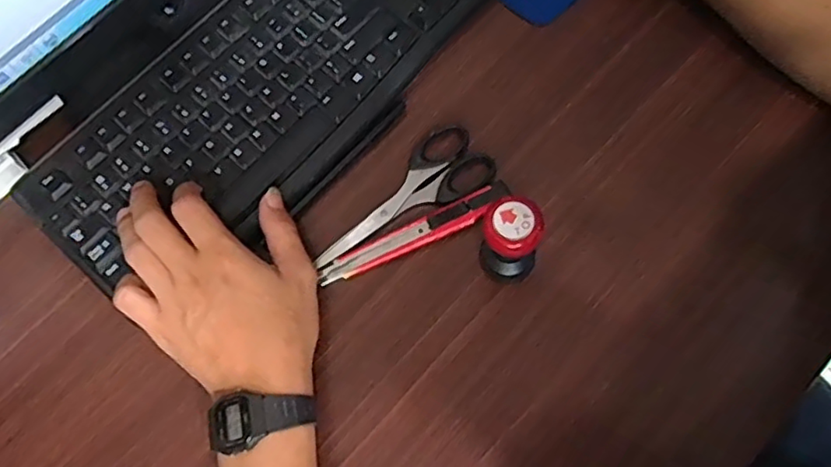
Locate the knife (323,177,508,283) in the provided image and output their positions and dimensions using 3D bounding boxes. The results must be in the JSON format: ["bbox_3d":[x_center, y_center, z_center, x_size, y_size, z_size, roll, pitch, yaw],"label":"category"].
[{"bbox_3d":[0.001,0.000,0.422,0.140,0.010,0.019,-25,70,-5],"label":"knife"}]

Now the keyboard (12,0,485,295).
[{"bbox_3d":[-0.087,-0.132,0.462,0.429,0.015,0.163,-42,80,-9],"label":"keyboard"}]

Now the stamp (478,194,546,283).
[{"bbox_3d":[0.059,0.005,0.389,0.039,0.078,0.037,-1,70,4],"label":"stamp"}]

